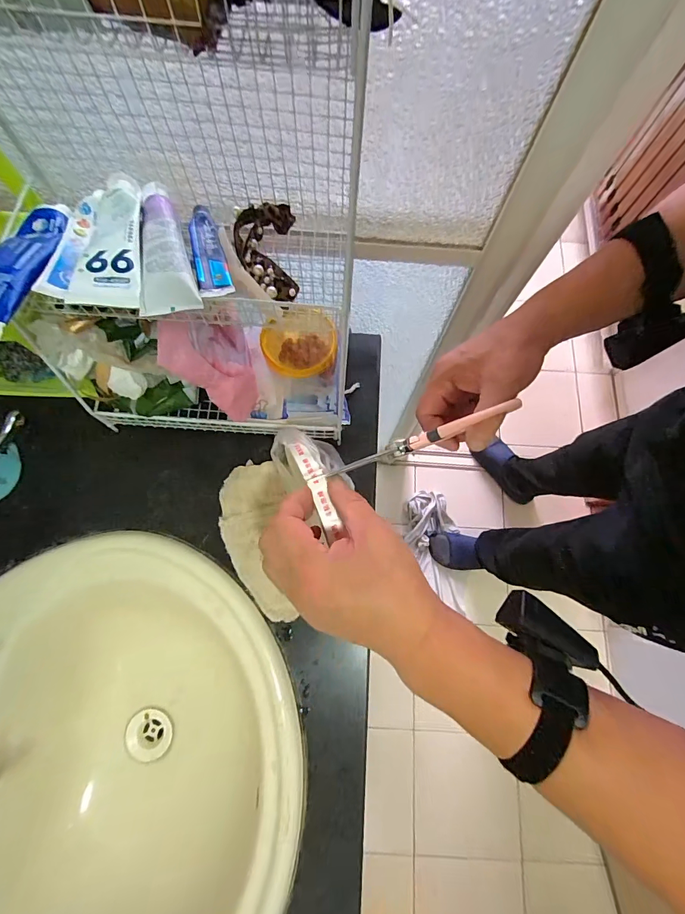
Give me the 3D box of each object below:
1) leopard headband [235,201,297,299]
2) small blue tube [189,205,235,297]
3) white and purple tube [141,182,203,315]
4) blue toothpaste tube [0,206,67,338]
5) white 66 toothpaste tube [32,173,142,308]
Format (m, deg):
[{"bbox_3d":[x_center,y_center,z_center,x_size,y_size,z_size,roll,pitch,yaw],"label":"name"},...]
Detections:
[{"bbox_3d":[-0.073,-0.193,0.361,0.055,0.024,0.108,-5,75,-2],"label":"leopard headband"},{"bbox_3d":[-0.119,-0.185,0.340,0.028,0.013,0.125,-15,62,-4],"label":"small blue tube"},{"bbox_3d":[-0.151,-0.183,0.325,0.042,0.029,0.163,-14,75,-4],"label":"white and purple tube"},{"bbox_3d":[-0.261,-0.153,0.304,0.046,0.020,0.164,-2,55,-1],"label":"blue toothpaste tube"},{"bbox_3d":[-0.204,-0.184,0.321,0.068,0.024,0.164,-13,62,-4],"label":"white 66 toothpaste tube"}]

